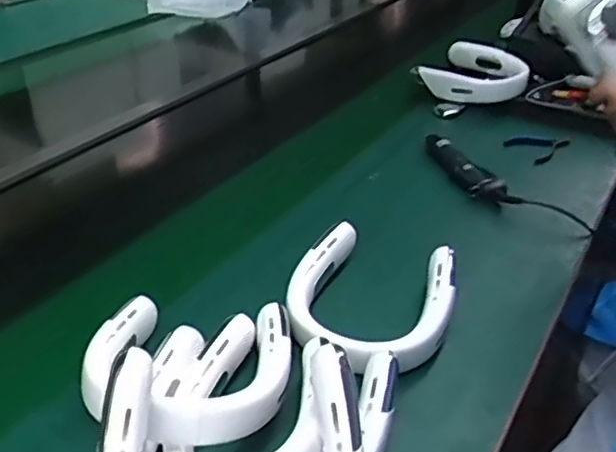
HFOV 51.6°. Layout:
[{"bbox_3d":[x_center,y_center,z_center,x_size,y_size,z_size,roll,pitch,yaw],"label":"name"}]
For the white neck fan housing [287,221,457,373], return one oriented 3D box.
[{"bbox_3d":[0.066,0.077,0.718,0.184,0.055,0.192,19,37,23],"label":"white neck fan housing"}]

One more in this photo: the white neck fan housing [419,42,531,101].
[{"bbox_3d":[0.357,-0.323,1.355,0.215,0.071,0.237,14,36,16],"label":"white neck fan housing"}]

